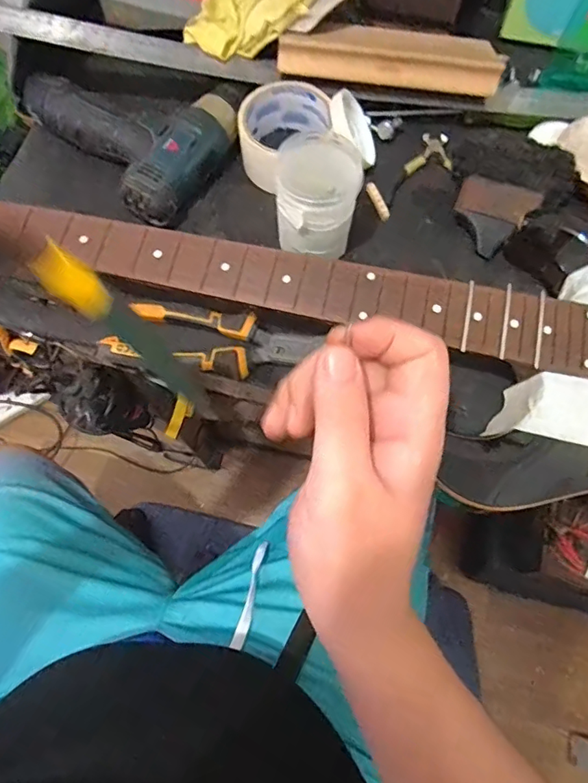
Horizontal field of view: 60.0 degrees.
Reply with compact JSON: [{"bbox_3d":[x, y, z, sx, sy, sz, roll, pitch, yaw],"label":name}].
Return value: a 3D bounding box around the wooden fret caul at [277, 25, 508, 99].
[{"bbox_3d":[0.088,-0.303,0.465,0.197,0.036,0.032,8,71,3],"label":"wooden fret caul"}]

